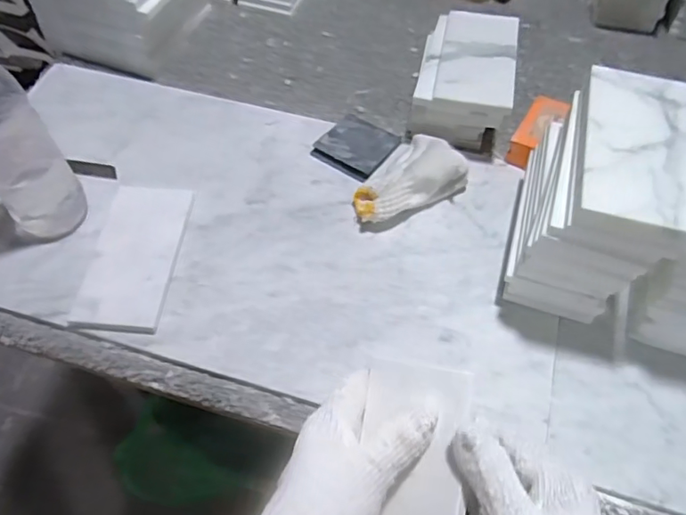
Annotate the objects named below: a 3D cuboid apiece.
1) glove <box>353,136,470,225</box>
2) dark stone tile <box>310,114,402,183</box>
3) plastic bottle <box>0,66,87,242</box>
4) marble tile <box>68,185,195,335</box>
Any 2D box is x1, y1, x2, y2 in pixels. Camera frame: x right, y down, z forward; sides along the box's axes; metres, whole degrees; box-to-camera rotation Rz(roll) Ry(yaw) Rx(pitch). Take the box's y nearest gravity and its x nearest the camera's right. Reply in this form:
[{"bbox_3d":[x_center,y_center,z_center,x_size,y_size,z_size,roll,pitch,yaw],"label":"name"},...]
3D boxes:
[{"bbox_3d":[0.058,-0.083,0.551,0.120,0.041,0.082,-26,60,-14],"label":"glove"},{"bbox_3d":[0.015,-0.120,0.592,0.072,0.006,0.075,30,63,20],"label":"dark stone tile"},{"bbox_3d":[-0.286,-0.103,0.461,0.071,0.196,0.071,-36,63,-19],"label":"plastic bottle"},{"bbox_3d":[-0.187,-0.004,0.508,0.074,0.011,0.151,3,57,4],"label":"marble tile"}]

